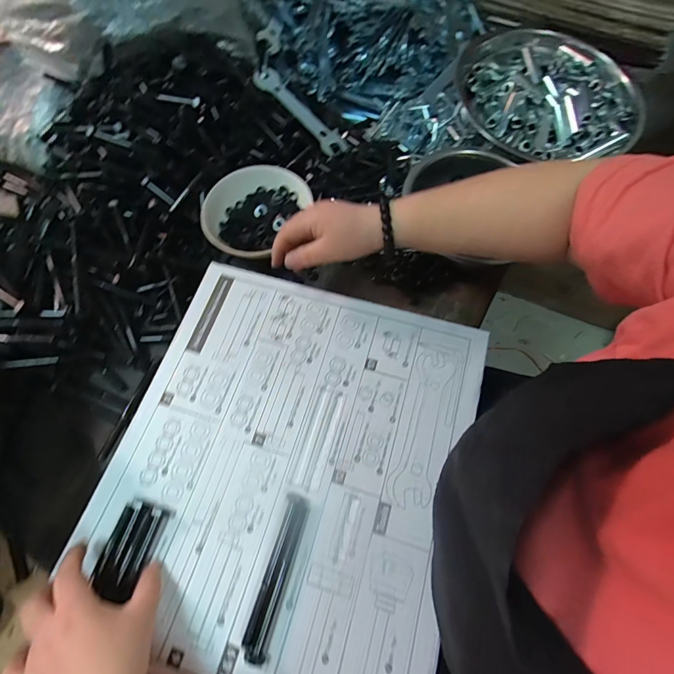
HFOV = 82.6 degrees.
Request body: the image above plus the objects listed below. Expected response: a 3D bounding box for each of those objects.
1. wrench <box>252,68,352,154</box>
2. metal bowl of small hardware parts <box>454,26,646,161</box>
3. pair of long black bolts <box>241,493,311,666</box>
[{"bbox_3d":[-0.049,-0.303,0.516,0.154,0.011,0.036,42,73,-3],"label":"wrench"},{"bbox_3d":[0.290,-0.337,0.541,0.222,0.058,0.216,0,67,1],"label":"metal bowl of small hardware parts"},{"bbox_3d":[-0.052,0.204,0.332,0.023,0.014,0.124,14,68,6],"label":"pair of long black bolts"}]

